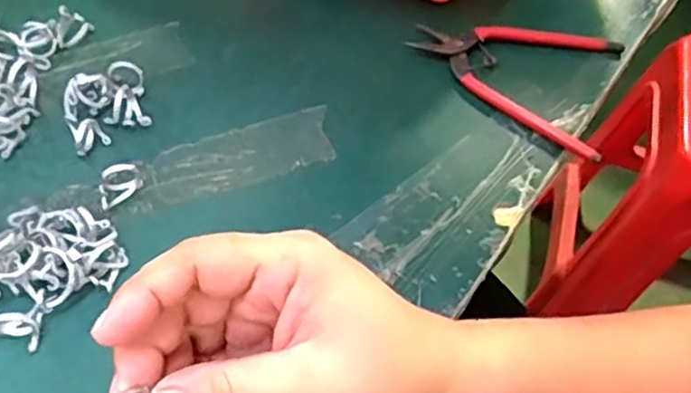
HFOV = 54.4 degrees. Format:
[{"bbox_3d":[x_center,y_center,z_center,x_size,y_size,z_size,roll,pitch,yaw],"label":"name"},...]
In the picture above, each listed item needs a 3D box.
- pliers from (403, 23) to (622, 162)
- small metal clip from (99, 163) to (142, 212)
[{"bbox_3d":[0.112,-0.085,0.457,0.134,0.012,0.110,17,55,7],"label":"pliers"},{"bbox_3d":[-0.129,-0.009,0.382,0.013,0.019,0.030,38,60,20],"label":"small metal clip"}]

